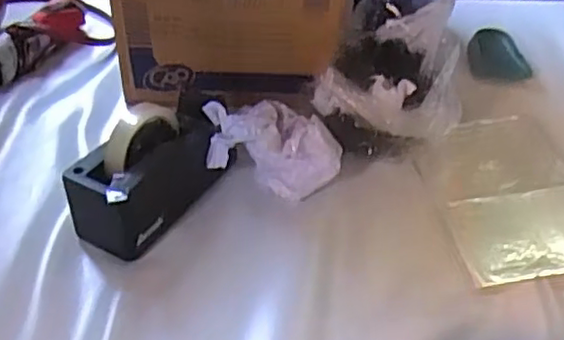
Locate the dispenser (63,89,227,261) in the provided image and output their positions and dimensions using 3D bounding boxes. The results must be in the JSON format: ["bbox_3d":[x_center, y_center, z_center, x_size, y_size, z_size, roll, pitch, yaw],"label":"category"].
[{"bbox_3d":[-0.132,-0.006,0.688,0.077,0.104,0.194,26,47,26],"label":"dispenser"}]

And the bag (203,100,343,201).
[{"bbox_3d":[-0.009,-0.025,0.719,0.143,0.092,0.076,10,42,11],"label":"bag"}]

